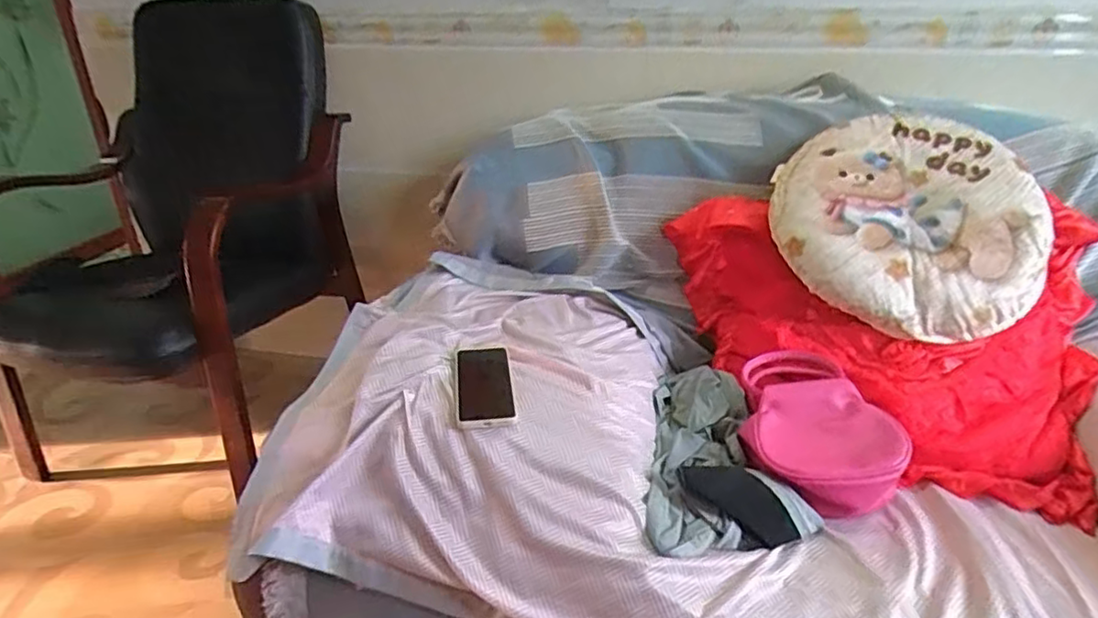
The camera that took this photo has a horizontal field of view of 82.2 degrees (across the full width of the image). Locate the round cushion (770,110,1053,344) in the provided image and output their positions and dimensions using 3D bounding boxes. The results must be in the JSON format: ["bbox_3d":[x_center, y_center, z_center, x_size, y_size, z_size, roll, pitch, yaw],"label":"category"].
[{"bbox_3d":[0.529,-0.141,0.939,0.357,0.047,0.359,8,72,15],"label":"round cushion"}]

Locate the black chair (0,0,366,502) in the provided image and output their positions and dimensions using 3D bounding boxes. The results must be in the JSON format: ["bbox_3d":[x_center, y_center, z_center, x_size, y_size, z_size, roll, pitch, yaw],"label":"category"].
[{"bbox_3d":[-0.852,-0.134,1.361,0.656,0.945,0.615,7,27,15],"label":"black chair"}]

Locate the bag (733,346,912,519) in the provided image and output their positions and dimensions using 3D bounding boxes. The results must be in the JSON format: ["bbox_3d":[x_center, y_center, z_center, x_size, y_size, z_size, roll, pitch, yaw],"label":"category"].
[{"bbox_3d":[0.363,0.165,0.861,0.196,0.085,0.253,-9,44,11],"label":"bag"}]

